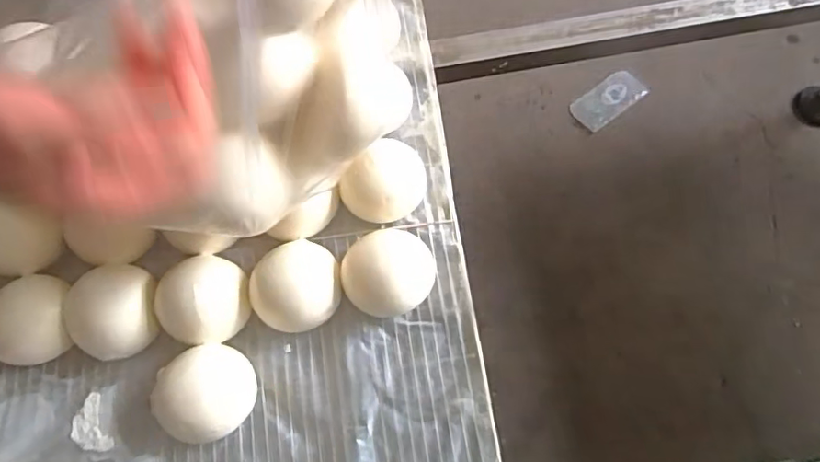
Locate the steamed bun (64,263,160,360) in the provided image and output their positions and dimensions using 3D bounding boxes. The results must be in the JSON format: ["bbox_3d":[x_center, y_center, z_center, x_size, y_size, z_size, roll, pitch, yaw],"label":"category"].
[{"bbox_3d":[-0.283,0.077,0.531,0.076,0.052,0.087,-8,72,-1],"label":"steamed bun"}]

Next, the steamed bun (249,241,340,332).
[{"bbox_3d":[-0.109,0.056,0.544,0.081,0.053,0.084,0,72,1],"label":"steamed bun"}]

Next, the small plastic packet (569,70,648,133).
[{"bbox_3d":[0.362,-0.240,1.016,0.133,0.011,0.071,-37,75,-10],"label":"small plastic packet"}]

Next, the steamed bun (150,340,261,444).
[{"bbox_3d":[-0.191,0.151,0.518,0.085,0.050,0.082,0,72,1],"label":"steamed bun"}]

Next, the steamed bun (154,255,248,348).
[{"bbox_3d":[-0.198,0.066,0.536,0.077,0.060,0.083,0,72,1],"label":"steamed bun"}]

